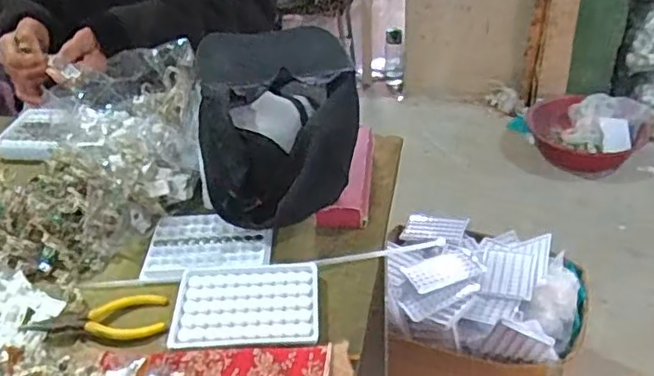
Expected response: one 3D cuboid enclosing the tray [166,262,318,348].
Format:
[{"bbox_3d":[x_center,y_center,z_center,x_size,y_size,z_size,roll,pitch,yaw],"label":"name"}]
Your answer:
[{"bbox_3d":[-0.074,0.105,0.555,0.130,0.006,0.100,-3,36,0],"label":"tray"}]

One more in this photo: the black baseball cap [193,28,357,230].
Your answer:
[{"bbox_3d":[-0.053,-0.078,0.672,0.160,0.110,0.224,-6,36,-5],"label":"black baseball cap"}]

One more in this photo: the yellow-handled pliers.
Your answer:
[{"bbox_3d":[-0.210,0.122,0.558,0.121,0.017,0.051,-8,36,-7],"label":"yellow-handled pliers"}]

